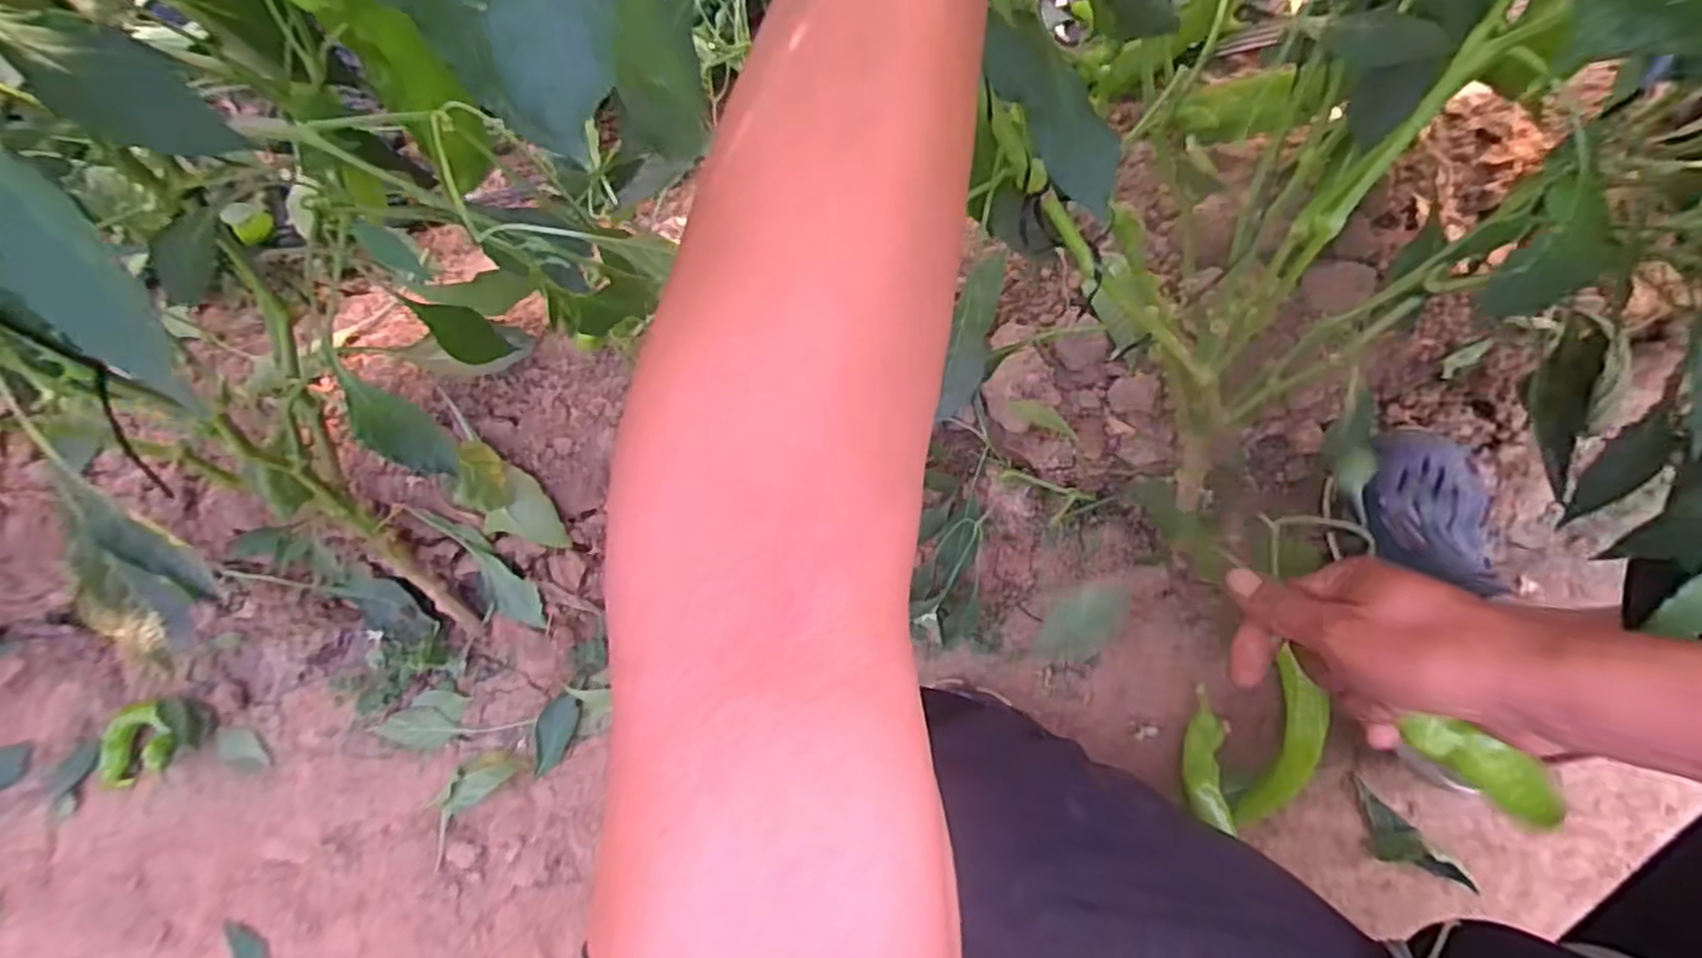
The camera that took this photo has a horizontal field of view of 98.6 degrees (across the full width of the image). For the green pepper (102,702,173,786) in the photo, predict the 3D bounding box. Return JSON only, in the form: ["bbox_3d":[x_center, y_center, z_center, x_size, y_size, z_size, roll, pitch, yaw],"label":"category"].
[{"bbox_3d":[-0.728,0.267,0.746,0.095,0.022,0.072,-23,81,4],"label":"green pepper"}]

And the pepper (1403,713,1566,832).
[{"bbox_3d":[0.330,0.151,0.372,0.115,0.022,0.026,32,88,-17],"label":"pepper"}]

